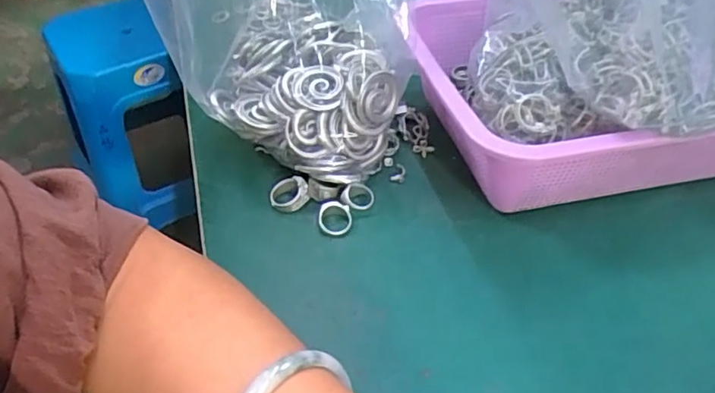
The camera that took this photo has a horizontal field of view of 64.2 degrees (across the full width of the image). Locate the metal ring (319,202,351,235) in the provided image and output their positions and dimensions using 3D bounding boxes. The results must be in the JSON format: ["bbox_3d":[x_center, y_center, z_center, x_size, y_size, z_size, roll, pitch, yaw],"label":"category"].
[{"bbox_3d":[-0.016,0.015,0.396,0.023,0.010,0.025,0,42,0],"label":"metal ring"}]

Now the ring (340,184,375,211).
[{"bbox_3d":[0.000,0.000,0.410,0.024,0.005,0.020,4,78,-13],"label":"ring"}]

